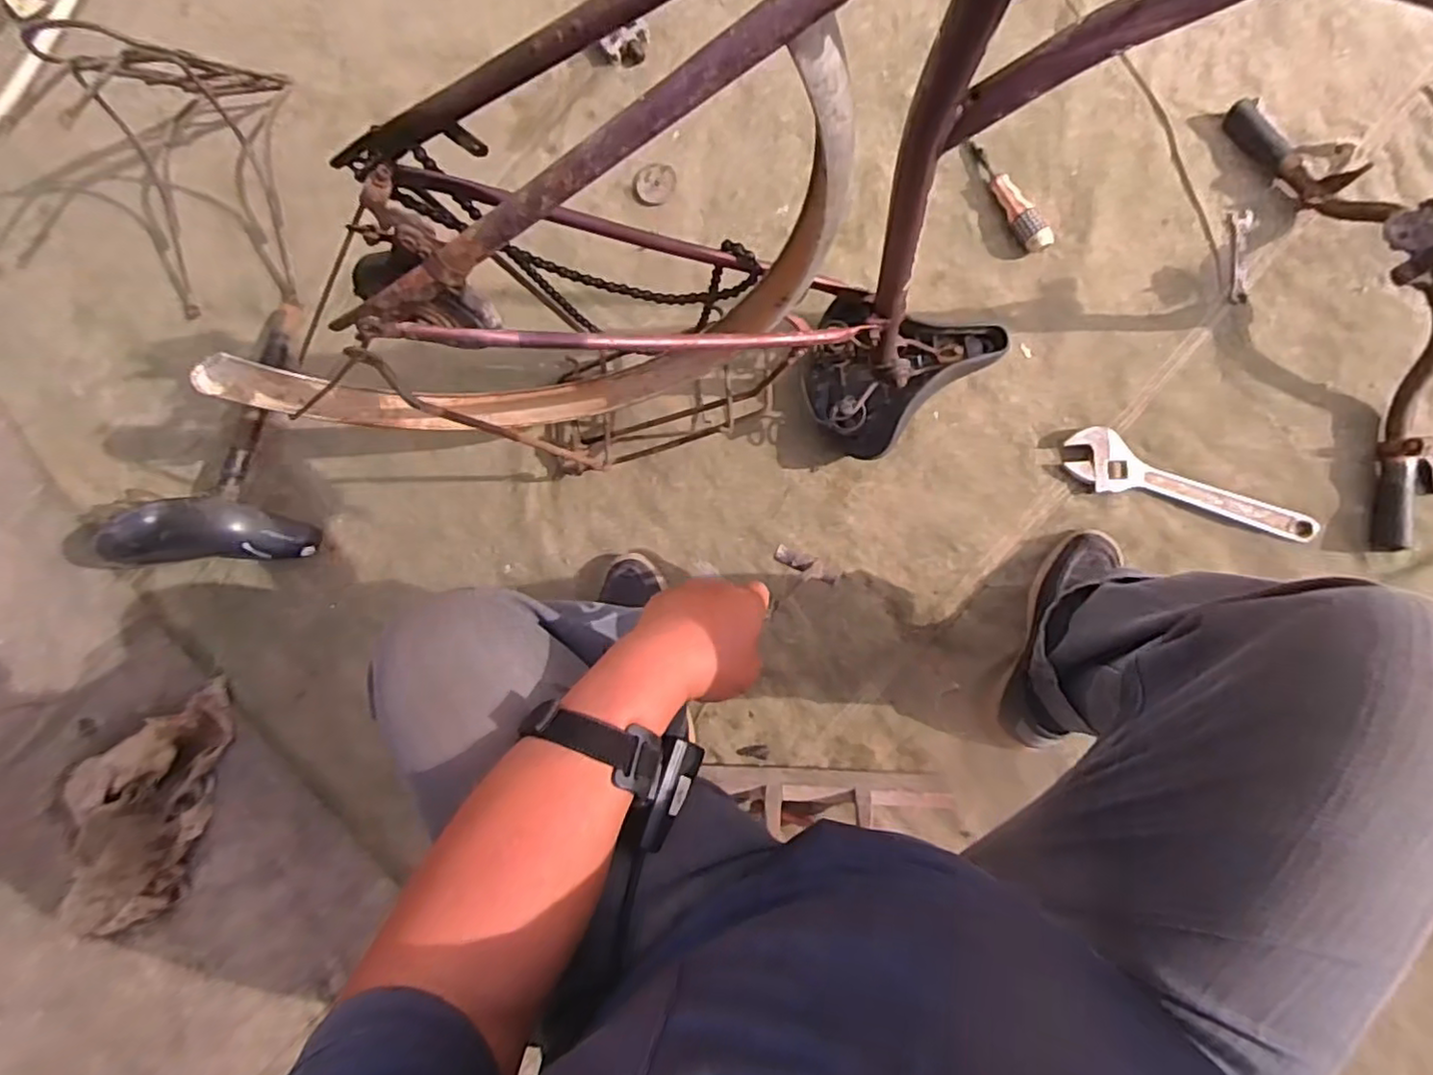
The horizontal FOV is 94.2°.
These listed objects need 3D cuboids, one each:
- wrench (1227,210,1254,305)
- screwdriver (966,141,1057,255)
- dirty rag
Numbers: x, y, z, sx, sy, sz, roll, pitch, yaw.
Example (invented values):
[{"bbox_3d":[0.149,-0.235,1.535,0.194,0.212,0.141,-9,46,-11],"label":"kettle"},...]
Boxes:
[{"bbox_3d":[0.651,-0.349,0.832,0.026,0.007,0.119,5,87,8],"label":"wrench"},{"bbox_3d":[0.374,-0.442,0.856,0.034,0.031,0.169,-31,83,4],"label":"screwdriver"},{"bbox_3d":[-0.844,0.388,0.964,0.220,0.046,0.406,21,89,8],"label":"dirty rag"}]

